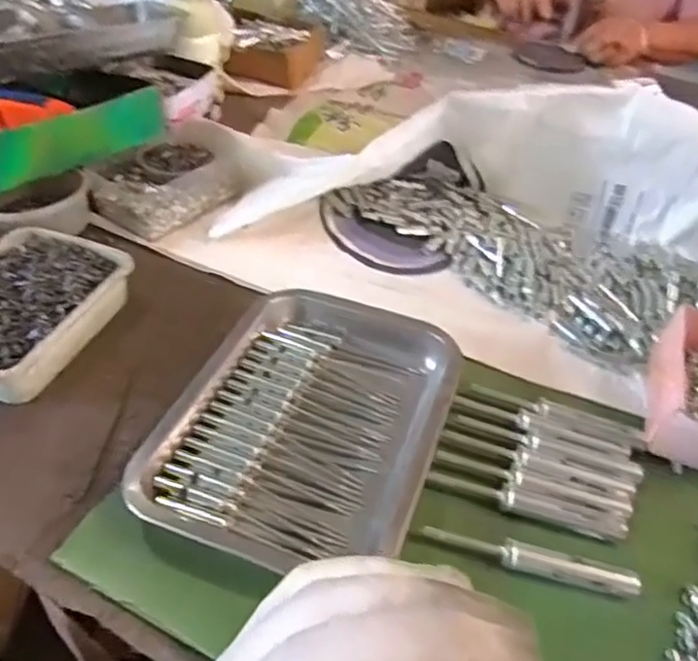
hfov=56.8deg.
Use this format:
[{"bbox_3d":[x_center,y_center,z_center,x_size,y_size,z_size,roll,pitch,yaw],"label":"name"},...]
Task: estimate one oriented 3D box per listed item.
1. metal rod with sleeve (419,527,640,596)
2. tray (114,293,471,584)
[{"bbox_3d":[0.123,0.156,0.440,0.141,0.019,0.017,15,43,8],"label":"metal rod with sleeve"},{"bbox_3d":[-0.026,0.064,0.506,0.189,0.037,0.264,17,44,10],"label":"tray"}]

